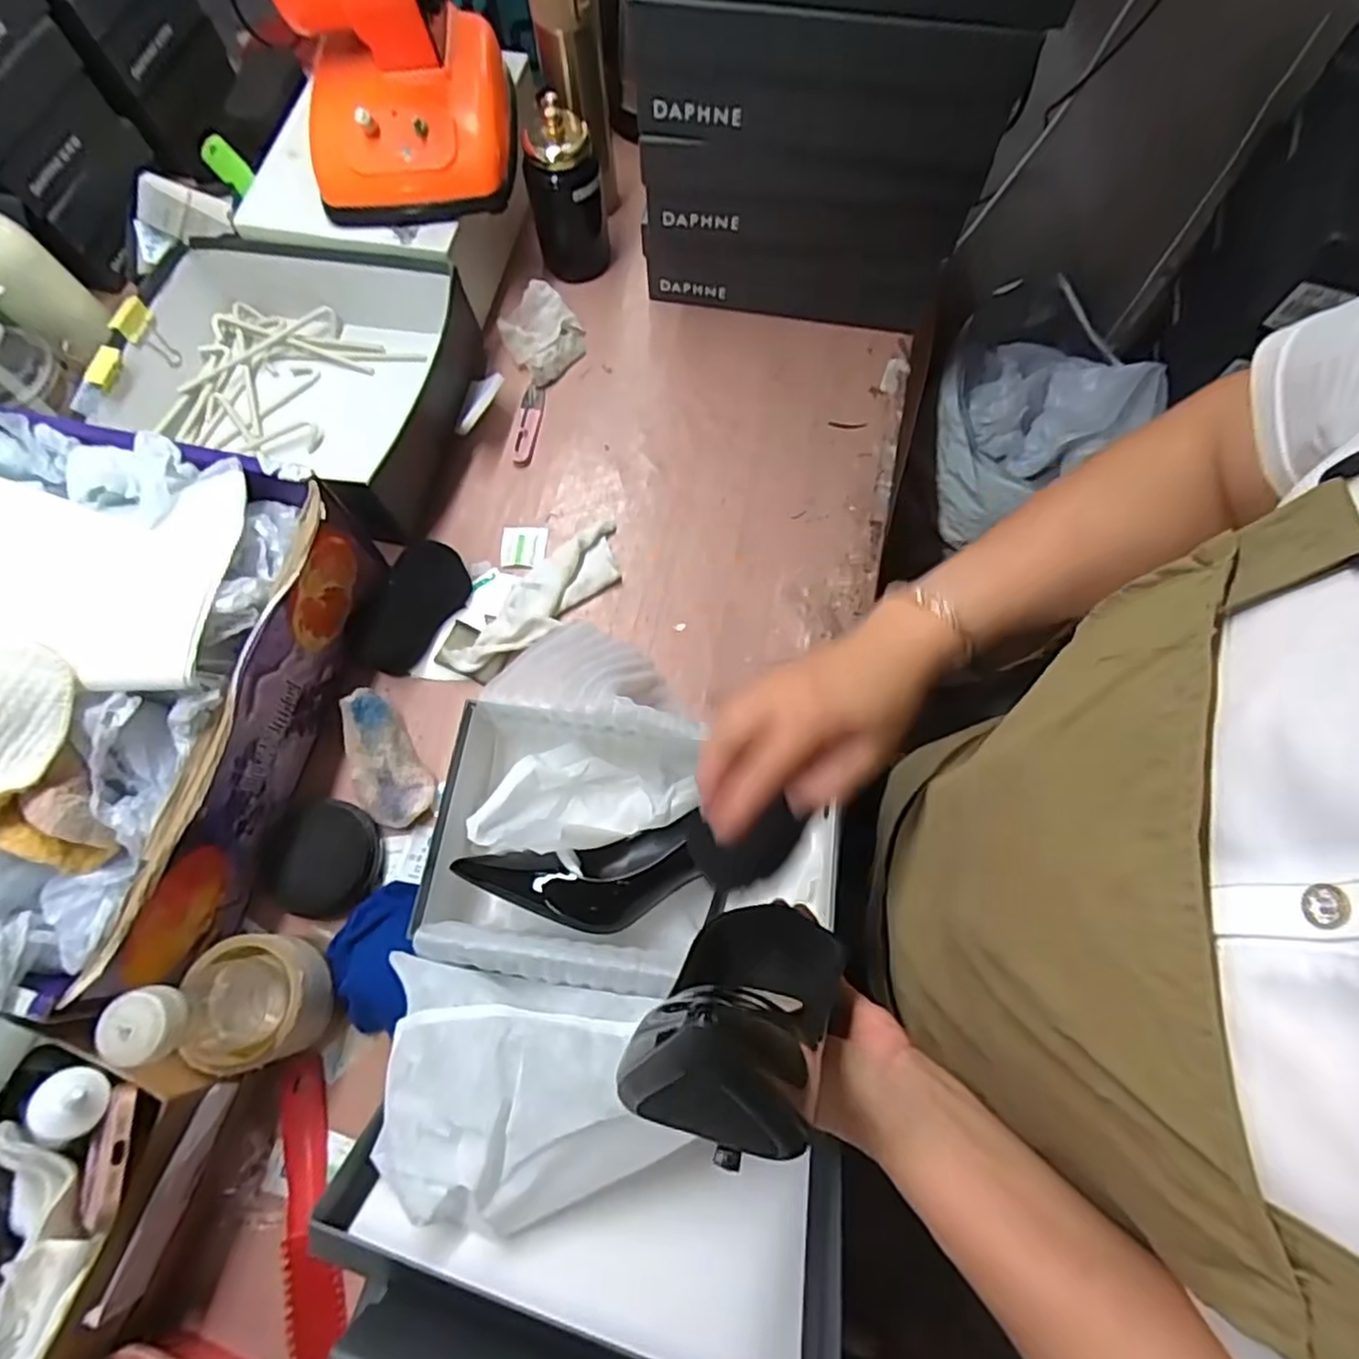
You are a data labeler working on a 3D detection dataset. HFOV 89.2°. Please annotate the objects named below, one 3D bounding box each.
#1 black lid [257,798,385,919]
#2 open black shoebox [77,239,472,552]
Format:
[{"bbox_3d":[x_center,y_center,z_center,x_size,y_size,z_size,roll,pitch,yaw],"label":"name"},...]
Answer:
[{"bbox_3d":[-0.299,0.148,0.572,0.089,0.021,0.090,0,71,1],"label":"black lid"},{"bbox_3d":[-0.394,-0.290,0.691,0.326,0.093,0.267,10,72,4],"label":"open black shoebox"}]

